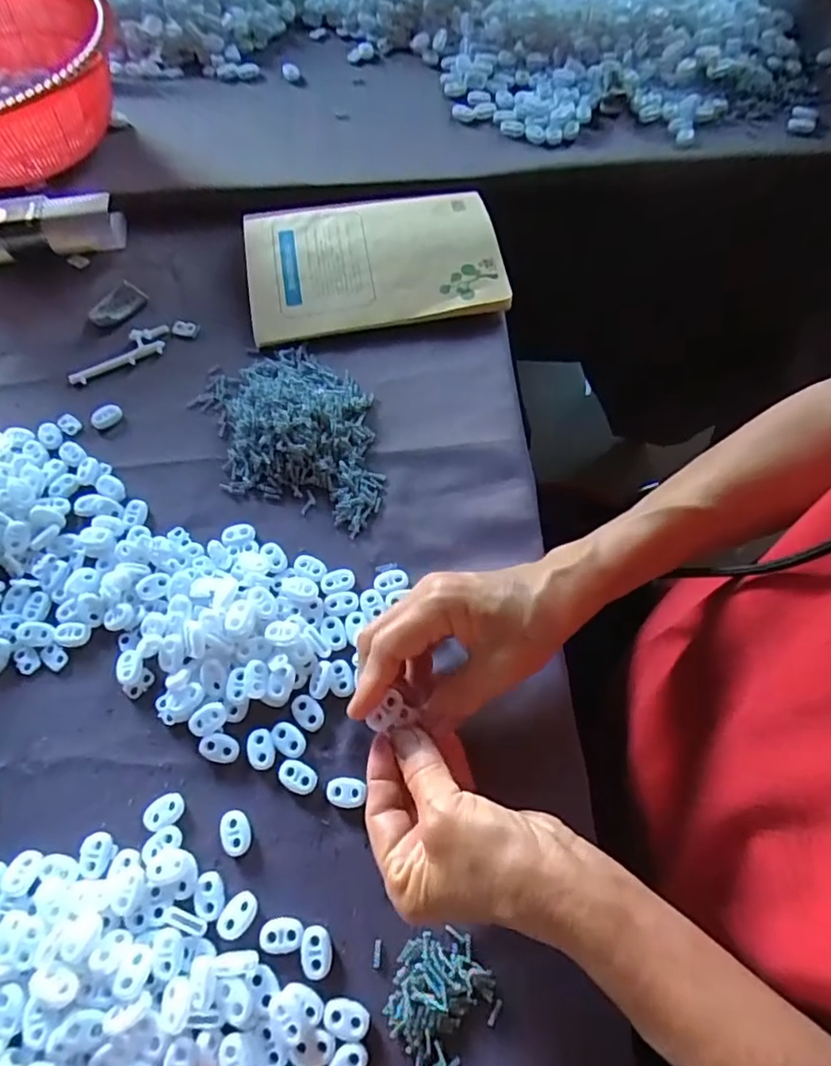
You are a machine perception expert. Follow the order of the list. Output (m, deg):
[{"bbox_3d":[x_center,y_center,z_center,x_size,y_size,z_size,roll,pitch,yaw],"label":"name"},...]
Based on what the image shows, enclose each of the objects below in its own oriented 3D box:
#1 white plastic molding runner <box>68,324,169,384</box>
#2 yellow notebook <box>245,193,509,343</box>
[{"bbox_3d":[-0.236,-0.143,0.478,0.084,0.006,0.029,-32,68,-12],"label":"white plastic molding runner"},{"bbox_3d":[-0.035,-0.226,0.498,0.202,0.020,0.132,-9,65,-2],"label":"yellow notebook"}]

